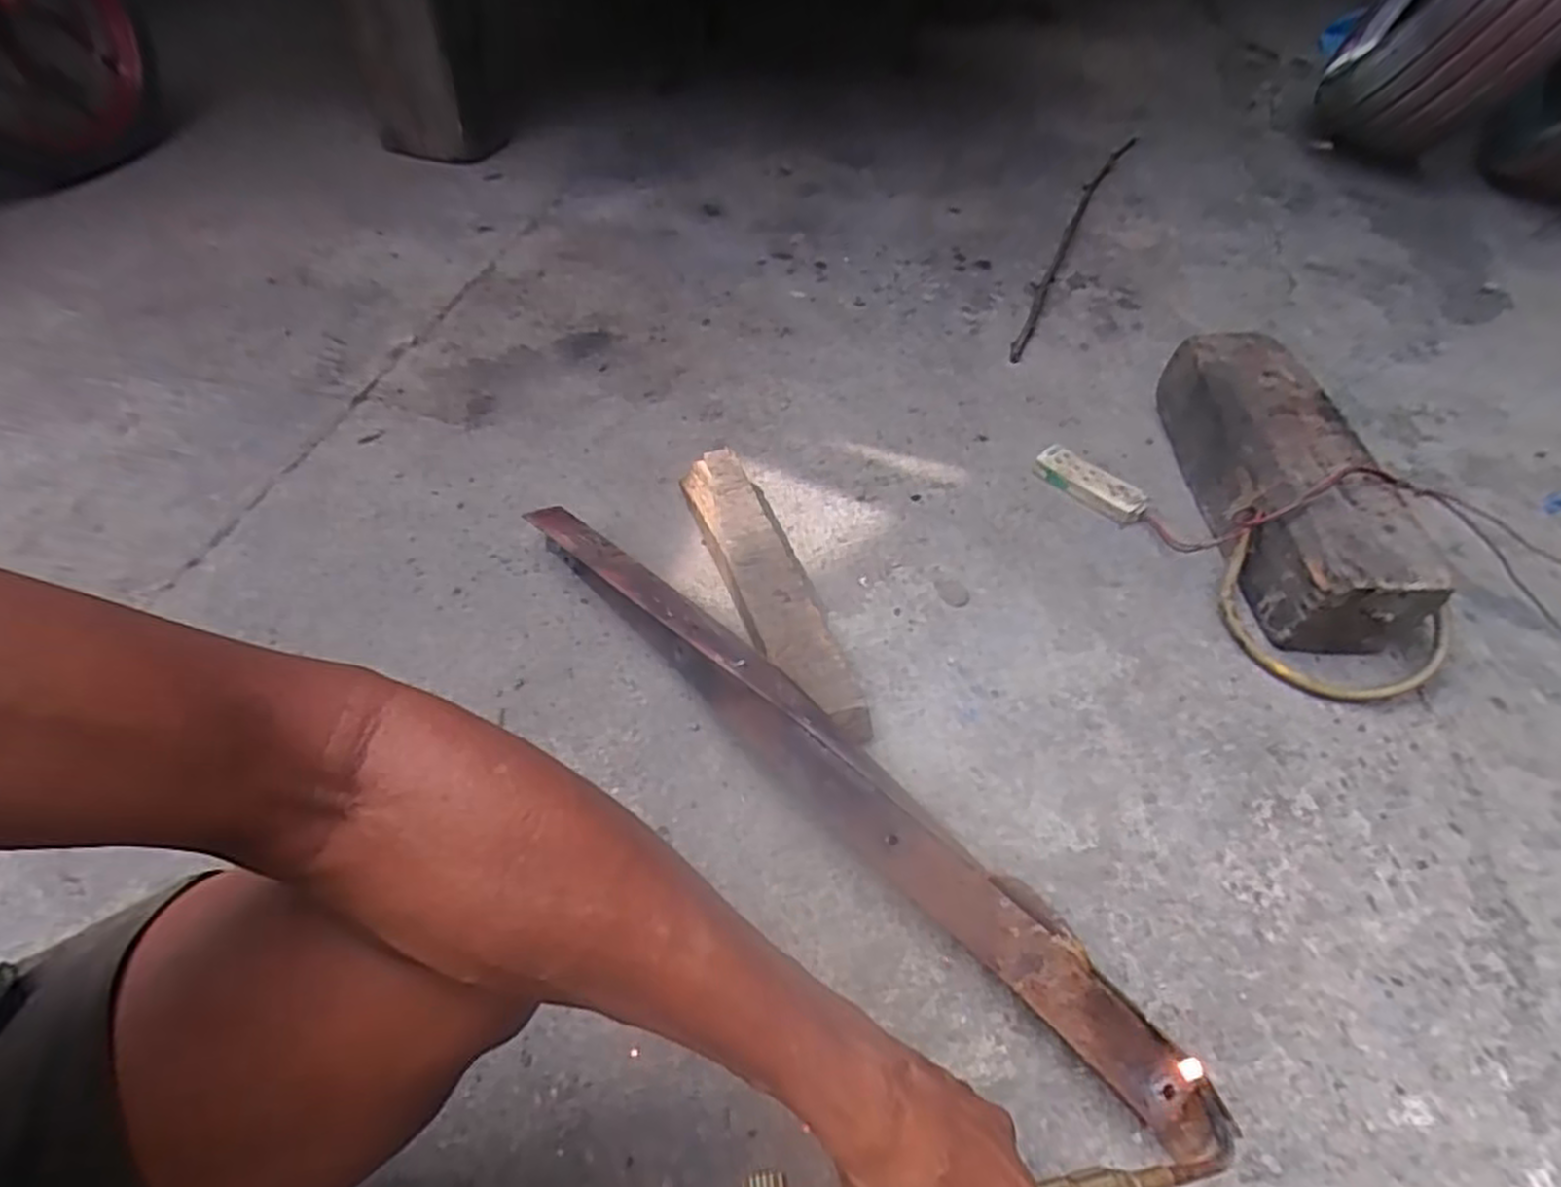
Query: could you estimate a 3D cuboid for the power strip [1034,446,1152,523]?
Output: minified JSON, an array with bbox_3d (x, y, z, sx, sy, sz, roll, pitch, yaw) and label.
[{"bbox_3d":[0.376,-0.132,0.929,0.041,0.028,0.139,-34,59,-28],"label":"power strip"}]

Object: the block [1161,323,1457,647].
[{"bbox_3d":[0.565,-0.135,0.876,0.149,0.122,0.430,6,49,2],"label":"block"}]

